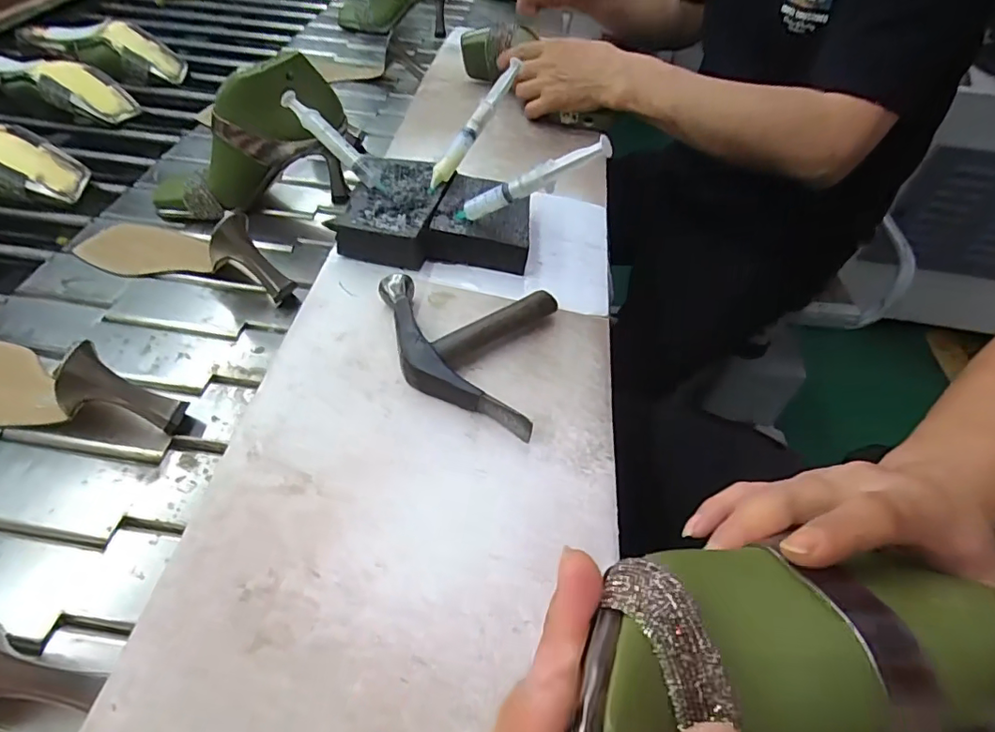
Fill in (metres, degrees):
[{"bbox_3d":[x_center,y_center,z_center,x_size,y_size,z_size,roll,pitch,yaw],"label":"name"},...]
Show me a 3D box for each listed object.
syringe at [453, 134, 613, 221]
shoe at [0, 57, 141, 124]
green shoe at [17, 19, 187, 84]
[{"bbox_3d":[0.022,-0.143,0.426,0.149,0.022,0.013,-13,36,37],"label":"syringe"},{"bbox_3d":[-0.591,-0.366,0.708,0.211,0.071,0.071,9,49,3],"label":"shoe"},{"bbox_3d":[-0.592,-0.475,0.806,0.224,0.063,0.062,0,48,-4],"label":"green shoe"}]

